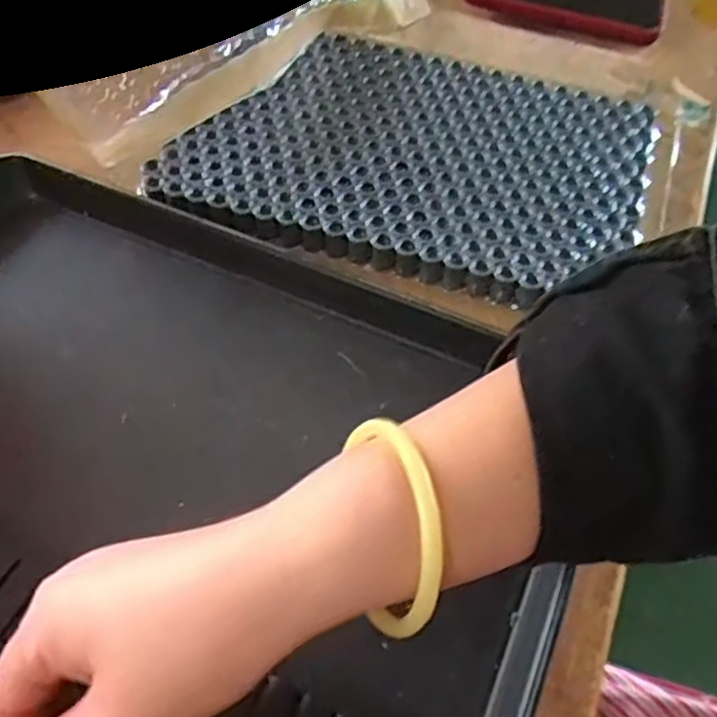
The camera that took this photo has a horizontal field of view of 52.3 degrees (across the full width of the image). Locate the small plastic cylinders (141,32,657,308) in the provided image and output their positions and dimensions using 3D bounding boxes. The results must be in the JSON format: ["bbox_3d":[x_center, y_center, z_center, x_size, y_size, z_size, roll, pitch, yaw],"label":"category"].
[{"bbox_3d":[0.035,-0.128,0.469,0.276,0.032,0.187,17,56,8],"label":"small plastic cylinders"}]

